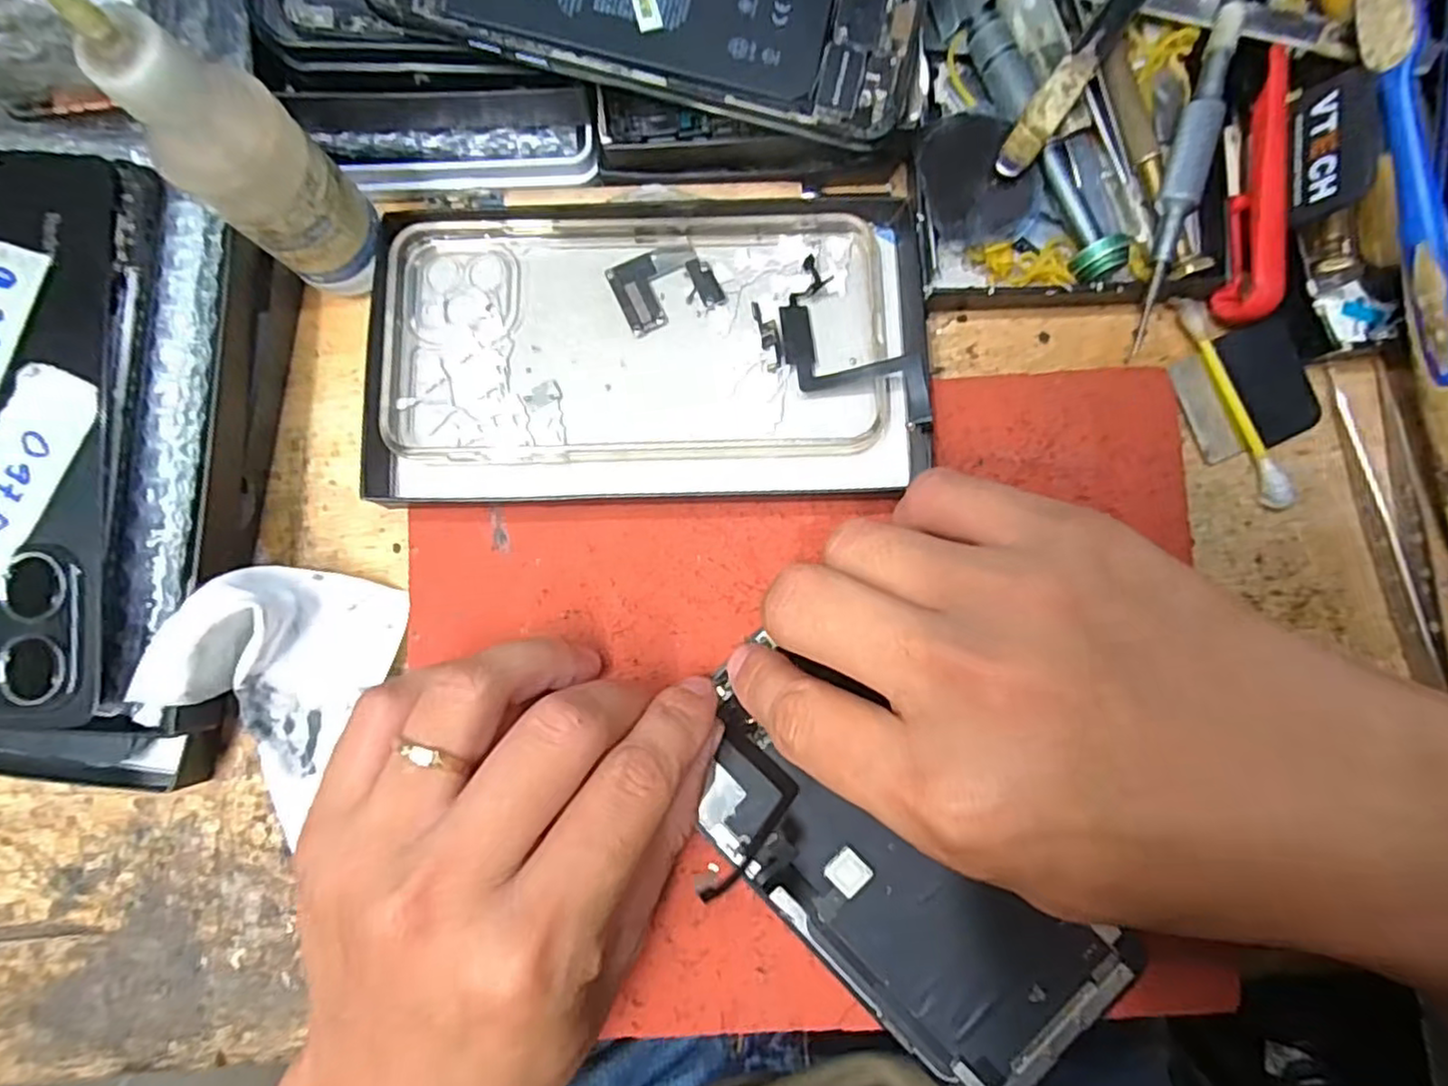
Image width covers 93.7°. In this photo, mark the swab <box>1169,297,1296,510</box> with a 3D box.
[{"bbox_3d":[0.167,-0.047,0.223,0.008,0.008,0.076,-25,86,-1],"label":"swab"}]

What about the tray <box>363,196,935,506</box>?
[{"bbox_3d":[-0.023,-0.064,0.221,0.175,0.014,0.098,-1,86,1],"label":"tray"}]

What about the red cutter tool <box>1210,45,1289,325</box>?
[{"bbox_3d":[0.168,-0.111,0.216,0.012,0.021,0.078,2,86,1],"label":"red cutter tool"}]

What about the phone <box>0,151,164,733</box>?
[{"bbox_3d":[-0.204,-0.031,0.189,0.077,0.009,0.160,-3,86,1],"label":"phone"}]

